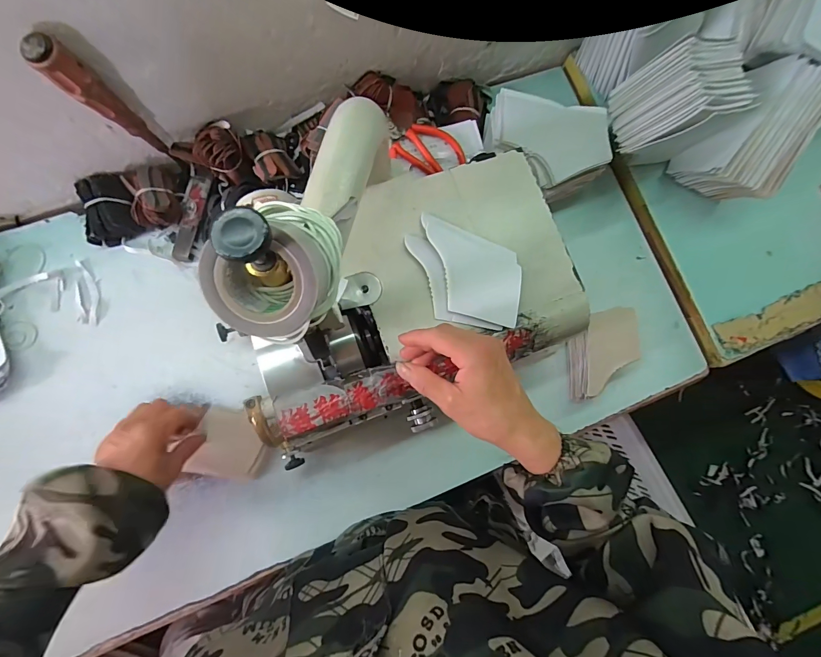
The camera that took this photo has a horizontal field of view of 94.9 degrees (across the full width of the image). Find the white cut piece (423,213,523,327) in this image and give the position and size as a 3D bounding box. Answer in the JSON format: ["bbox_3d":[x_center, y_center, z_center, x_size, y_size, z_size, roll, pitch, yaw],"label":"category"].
[{"bbox_3d":[0.060,-0.059,0.389,0.114,0.007,0.087,16,80,-1],"label":"white cut piece"}]

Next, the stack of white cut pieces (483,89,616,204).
[{"bbox_3d":[0.186,-0.245,0.530,0.169,0.068,0.126,9,81,-2],"label":"stack of white cut pieces"}]

